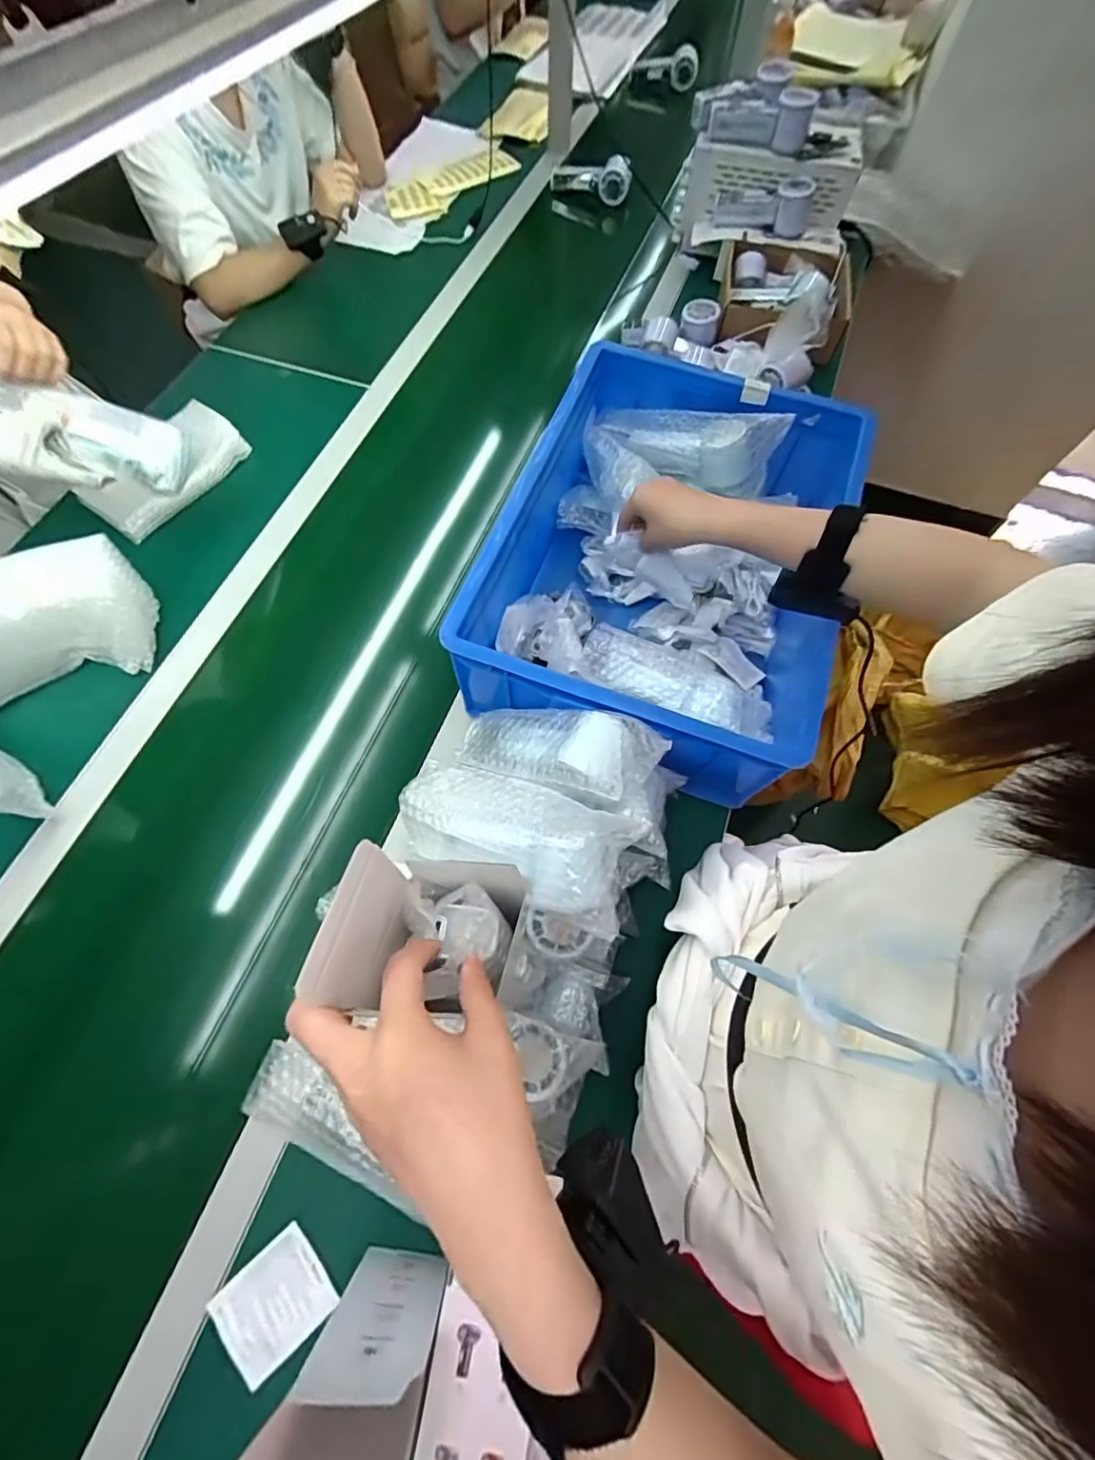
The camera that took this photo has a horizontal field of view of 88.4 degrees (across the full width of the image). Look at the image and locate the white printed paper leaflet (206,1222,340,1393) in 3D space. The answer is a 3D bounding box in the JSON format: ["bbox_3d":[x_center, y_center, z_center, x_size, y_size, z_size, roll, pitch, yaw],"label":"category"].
[{"bbox_3d":[-0.218,0.458,0.450,0.073,0.014,0.069,-38,73,-16],"label":"white printed paper leaflet"}]

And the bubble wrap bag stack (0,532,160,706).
[{"bbox_3d":[-0.559,-0.112,0.620,0.215,0.118,0.092,-22,69,-11],"label":"bubble wrap bag stack"}]

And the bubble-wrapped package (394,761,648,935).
[{"bbox_3d":[-0.031,0.081,0.454,0.209,0.051,0.087,16,65,28],"label":"bubble-wrapped package"}]

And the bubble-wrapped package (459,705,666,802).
[{"bbox_3d":[0.003,0.020,0.519,0.198,0.054,0.079,7,61,39],"label":"bubble-wrapped package"}]

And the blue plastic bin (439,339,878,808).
[{"bbox_3d":[0.143,-0.186,0.644,0.369,0.146,0.478,19,67,6],"label":"blue plastic bin"}]

